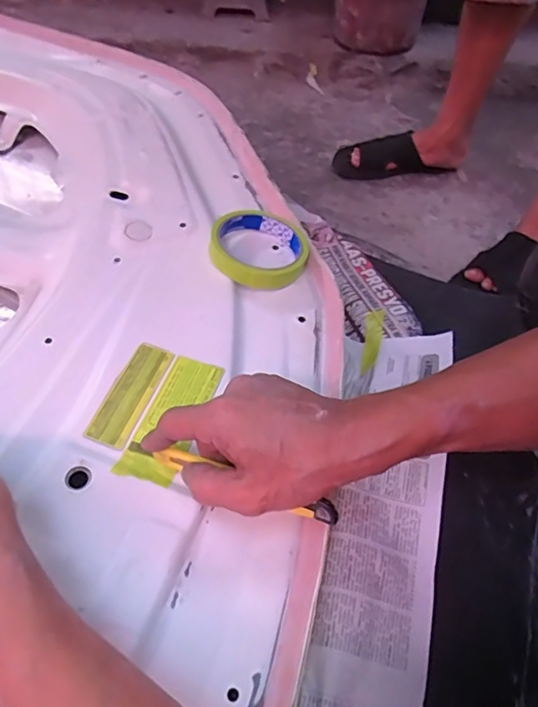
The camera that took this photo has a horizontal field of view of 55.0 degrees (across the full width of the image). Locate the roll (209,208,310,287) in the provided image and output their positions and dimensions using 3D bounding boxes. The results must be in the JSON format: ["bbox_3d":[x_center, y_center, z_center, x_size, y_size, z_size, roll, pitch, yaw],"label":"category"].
[{"bbox_3d":[-0.007,-0.103,0.486,0.086,0.026,0.094,1,52,-2],"label":"roll"}]

